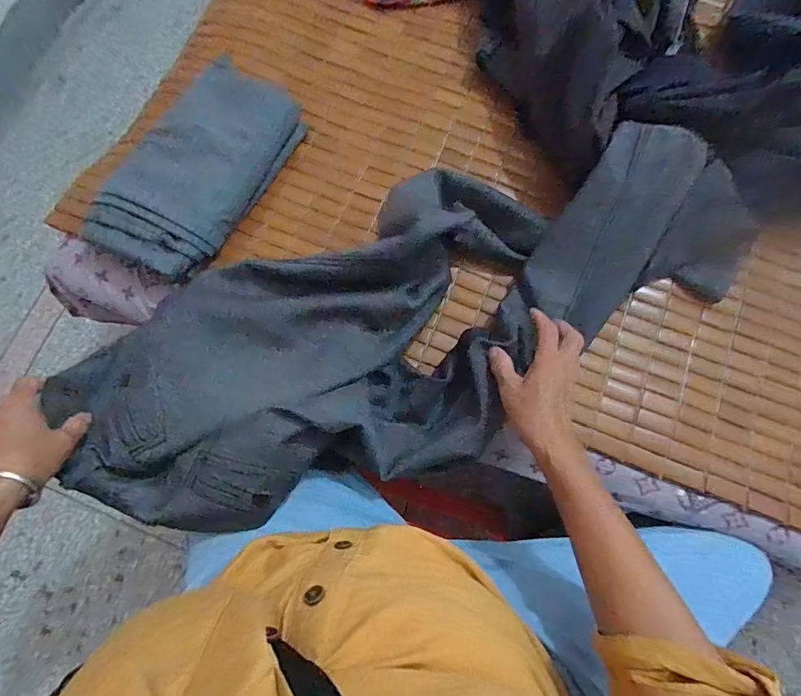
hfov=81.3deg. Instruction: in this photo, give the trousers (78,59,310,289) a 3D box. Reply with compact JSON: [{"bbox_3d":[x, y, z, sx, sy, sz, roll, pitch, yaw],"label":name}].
[{"bbox_3d":[-0.244,-0.223,0.568,0.147,0.051,0.283,26,78,7],"label":"trousers"}]

